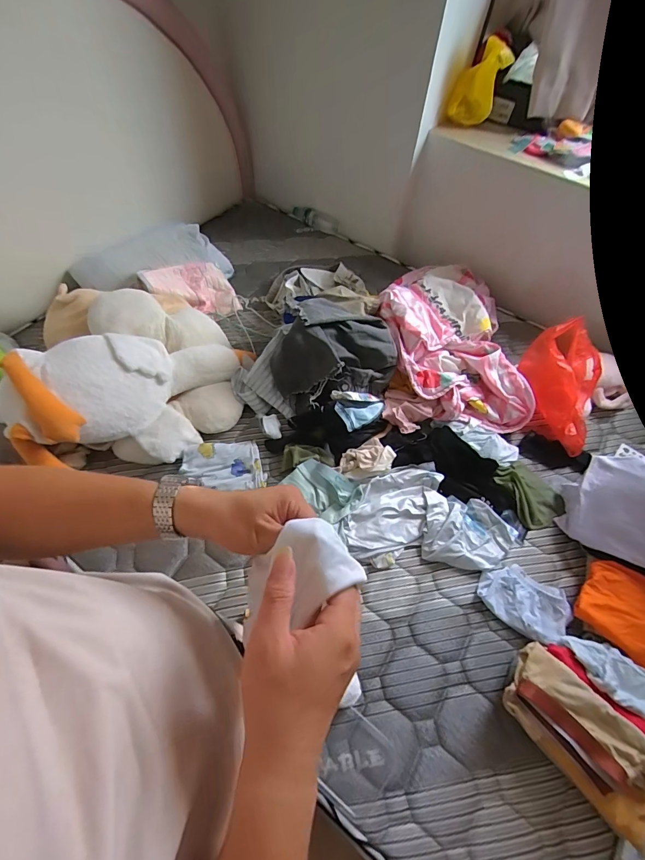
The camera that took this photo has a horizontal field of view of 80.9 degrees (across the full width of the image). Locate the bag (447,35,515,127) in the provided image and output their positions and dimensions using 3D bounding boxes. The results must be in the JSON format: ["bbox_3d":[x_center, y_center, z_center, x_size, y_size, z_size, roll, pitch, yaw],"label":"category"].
[{"bbox_3d":[0.476,-1.061,1.161,0.144,0.190,0.077,13,58,5],"label":"bag"}]

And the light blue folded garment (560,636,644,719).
[{"bbox_3d":[0.573,0.479,0.740,0.189,0.040,0.095,32,62,16],"label":"light blue folded garment"}]

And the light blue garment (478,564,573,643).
[{"bbox_3d":[0.446,0.375,0.837,0.178,0.027,0.129,37,63,18],"label":"light blue garment"}]

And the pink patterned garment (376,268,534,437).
[{"bbox_3d":[0.386,-0.330,1.186,0.410,0.140,0.679,3,58,-1],"label":"pink patterned garment"}]

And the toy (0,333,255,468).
[{"bbox_3d":[-0.466,-0.098,0.959,0.593,0.206,0.305,-25,63,-17],"label":"toy"}]

